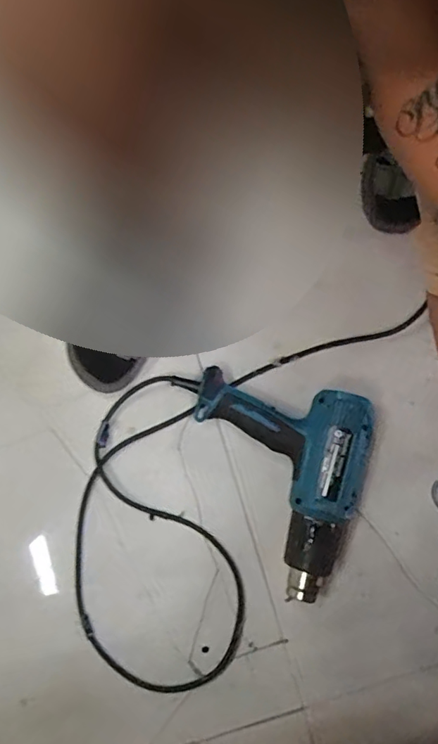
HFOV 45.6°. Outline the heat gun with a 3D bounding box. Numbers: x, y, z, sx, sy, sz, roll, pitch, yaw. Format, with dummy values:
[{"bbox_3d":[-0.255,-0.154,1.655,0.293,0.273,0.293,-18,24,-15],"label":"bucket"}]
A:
[{"bbox_3d":[0.049,0.121,0.592,0.208,0.073,0.226,16,82,3],"label":"heat gun"}]

